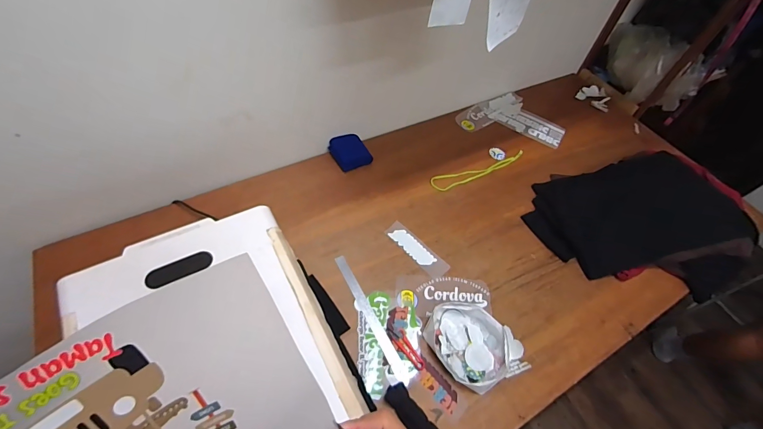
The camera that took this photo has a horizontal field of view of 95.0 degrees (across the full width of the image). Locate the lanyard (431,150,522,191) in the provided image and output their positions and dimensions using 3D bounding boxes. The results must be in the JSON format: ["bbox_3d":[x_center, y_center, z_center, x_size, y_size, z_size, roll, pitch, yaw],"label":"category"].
[{"bbox_3d":[0.333,-0.147,1.165,0.380,0.010,0.059,-18,58,-18],"label":"lanyard"}]

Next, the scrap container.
[{"bbox_3d":[0.208,0.296,0.816,0.177,0.039,0.206,-34,64,-25],"label":"scrap container"}]

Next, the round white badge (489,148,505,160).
[{"bbox_3d":[0.404,-0.214,1.222,0.055,0.009,0.048,23,56,10],"label":"round white badge"}]

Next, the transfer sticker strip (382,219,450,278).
[{"bbox_3d":[0.098,0.095,0.965,0.196,0.006,0.060,38,60,20],"label":"transfer sticker strip"}]

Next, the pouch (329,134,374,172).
[{"bbox_3d":[-0.100,-0.203,1.133,0.112,0.045,0.114,-22,60,-19],"label":"pouch"}]

